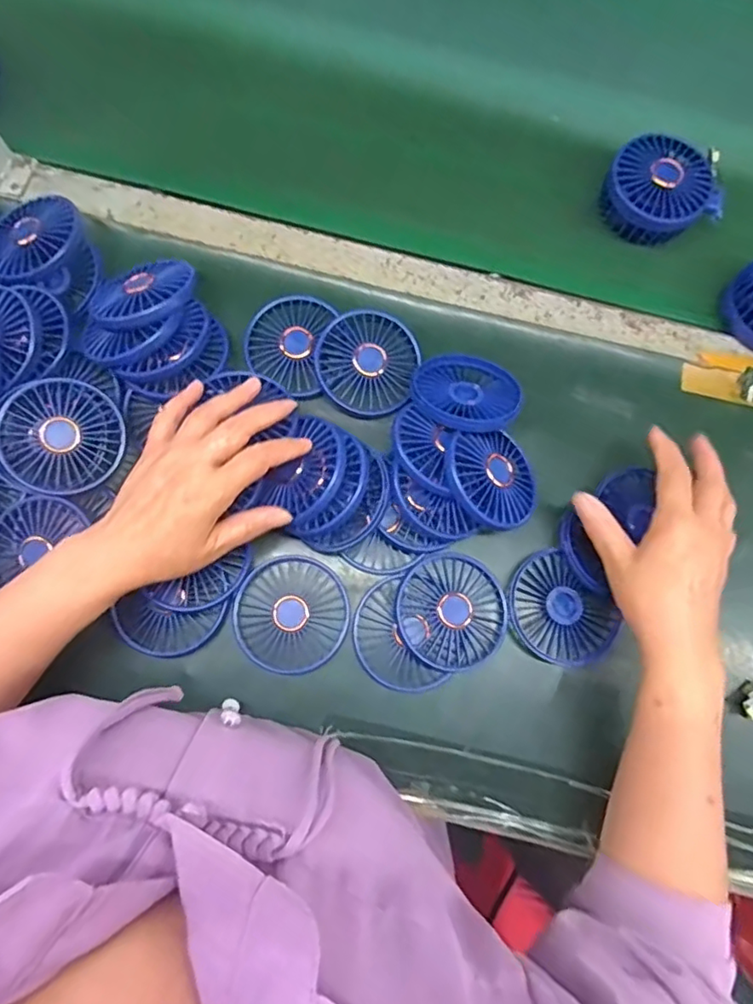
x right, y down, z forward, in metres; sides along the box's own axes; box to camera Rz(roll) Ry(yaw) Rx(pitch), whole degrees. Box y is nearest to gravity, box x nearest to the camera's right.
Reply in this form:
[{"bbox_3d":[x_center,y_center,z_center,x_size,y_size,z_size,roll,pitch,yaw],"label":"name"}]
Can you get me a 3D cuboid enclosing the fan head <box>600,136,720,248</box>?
[{"bbox_3d":[0.248,-0.272,0.501,0.081,0.036,0.088,0,78,-1],"label":"fan head"}]

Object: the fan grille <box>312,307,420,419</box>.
[{"bbox_3d":[-0.007,-0.115,0.469,0.081,0.018,0.086,20,79,3],"label":"fan grille"}]

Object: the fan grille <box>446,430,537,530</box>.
[{"bbox_3d":[0.090,-0.019,0.435,0.082,0.011,0.083,12,67,-28],"label":"fan grille"}]

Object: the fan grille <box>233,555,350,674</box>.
[{"bbox_3d":[-0.066,0.088,0.441,0.084,0.024,0.087,0,78,-1],"label":"fan grille"}]

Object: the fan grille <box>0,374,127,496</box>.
[{"bbox_3d":[-0.244,-0.050,0.436,0.090,0.020,0.090,0,91,-10],"label":"fan grille"}]

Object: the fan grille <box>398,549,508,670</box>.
[{"bbox_3d":[0.059,0.085,0.439,0.085,0.020,0.083,0,78,-1],"label":"fan grille"}]

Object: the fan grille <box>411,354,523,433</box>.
[{"bbox_3d":[0.073,-0.091,0.454,0.085,0.011,0.076,31,63,14],"label":"fan grille"}]

